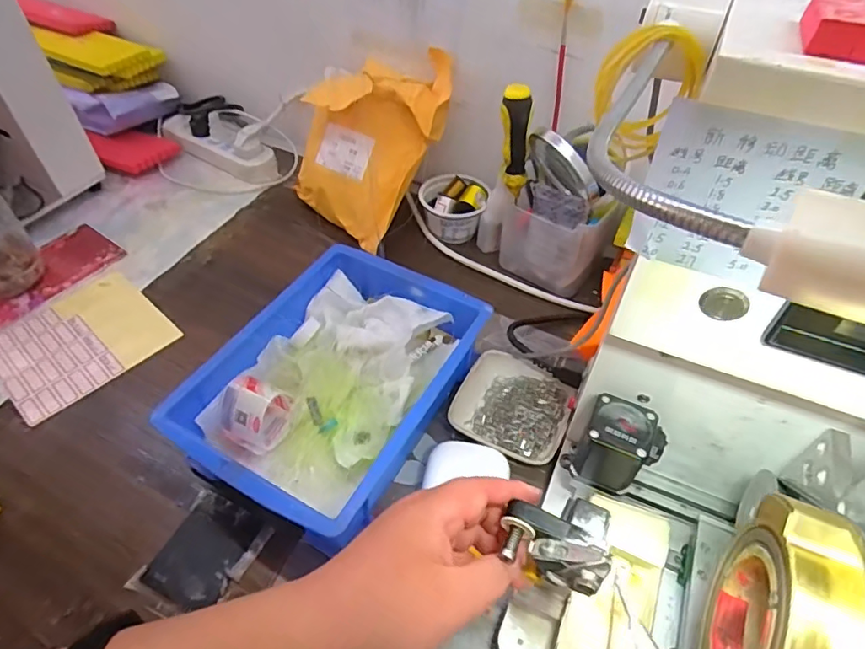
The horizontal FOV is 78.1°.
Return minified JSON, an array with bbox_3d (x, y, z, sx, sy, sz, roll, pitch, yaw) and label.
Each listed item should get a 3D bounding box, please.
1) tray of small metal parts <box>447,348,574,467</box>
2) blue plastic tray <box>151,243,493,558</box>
[{"bbox_3d":[0.073,0.073,0.480,0.095,0.023,0.096,18,52,16],"label":"tray of small metal parts"},{"bbox_3d":[-0.081,0.055,0.468,0.176,0.079,0.235,24,54,20],"label":"blue plastic tray"}]

